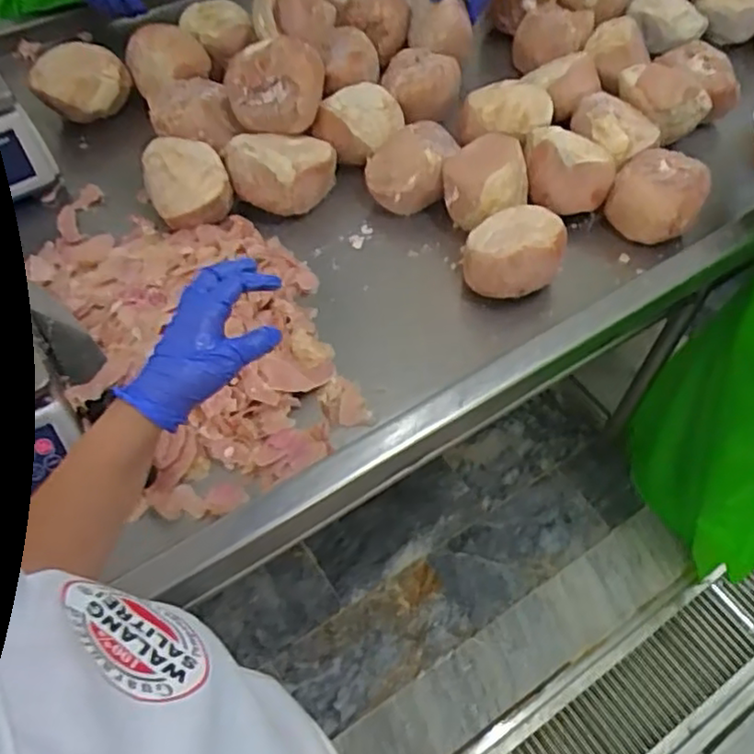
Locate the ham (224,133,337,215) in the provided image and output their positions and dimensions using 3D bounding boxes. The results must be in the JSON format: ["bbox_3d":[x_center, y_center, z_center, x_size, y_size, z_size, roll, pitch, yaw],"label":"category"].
[{"bbox_3d":[-0.135,-0.294,0.978,0.154,0.076,0.107,-7,56,-6],"label":"ham"}]

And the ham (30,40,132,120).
[{"bbox_3d":[-0.464,-0.459,1.066,0.092,0.081,0.134,32,61,19],"label":"ham"}]

